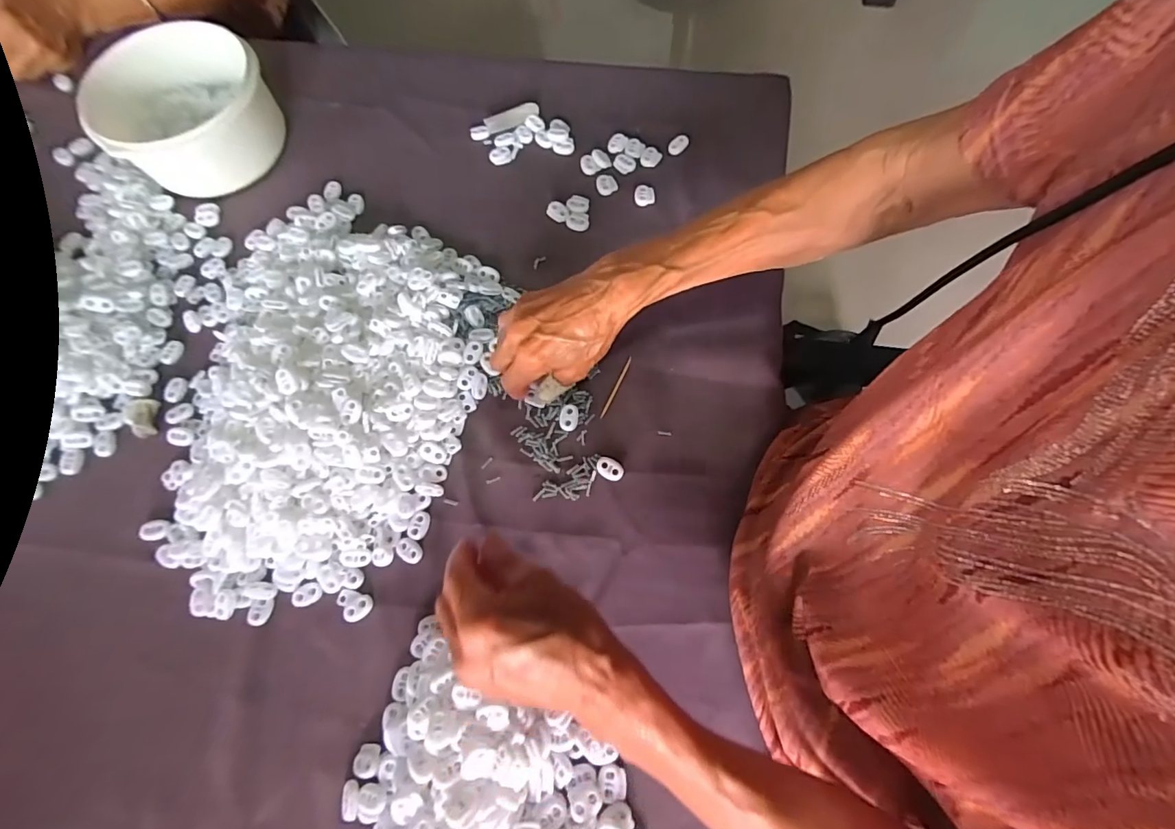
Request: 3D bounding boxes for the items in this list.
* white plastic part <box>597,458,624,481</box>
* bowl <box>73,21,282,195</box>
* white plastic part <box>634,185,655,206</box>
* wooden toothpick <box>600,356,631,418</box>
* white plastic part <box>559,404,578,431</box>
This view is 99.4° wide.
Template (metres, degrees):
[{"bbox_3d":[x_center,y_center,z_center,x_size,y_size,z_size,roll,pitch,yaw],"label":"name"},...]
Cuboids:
[{"bbox_3d":[0.018,0.044,0.403,0.022,0.004,0.015,23,73,8],"label":"white plastic part"},{"bbox_3d":[-0.392,-0.297,0.496,0.157,0.074,0.137,-21,72,-7],"label":"bowl"},{"bbox_3d":[0.057,-0.220,0.498,0.020,0.005,0.020,2,71,1],"label":"white plastic part"},{"bbox_3d":[0.025,-0.024,0.432,0.004,0.009,0.059,26,73,9],"label":"wooden toothpick"},{"bbox_3d":[-0.016,0.003,0.424,0.016,0.005,0.023,2,71,1],"label":"white plastic part"}]

